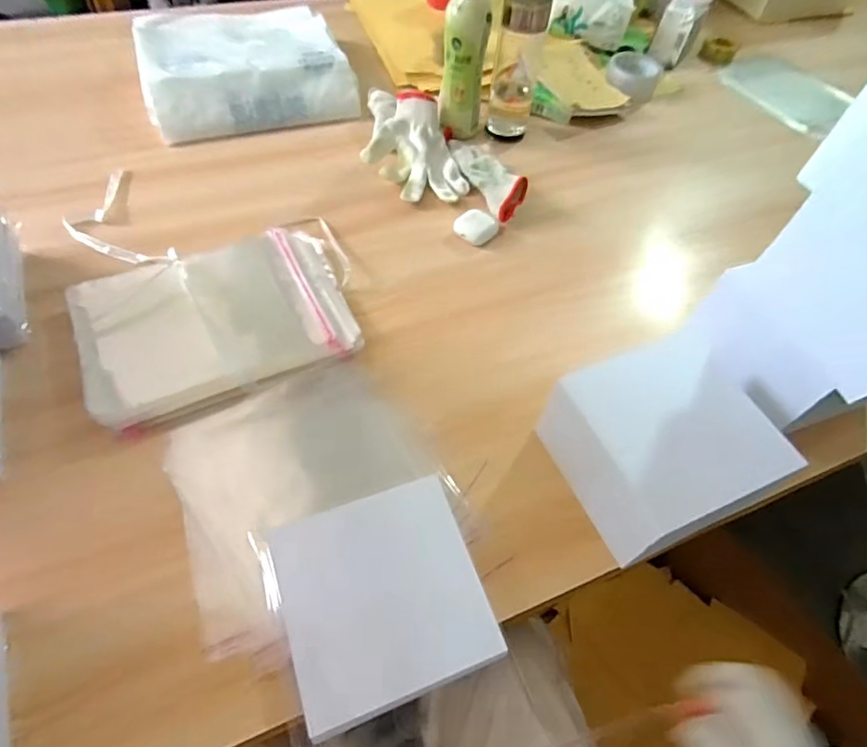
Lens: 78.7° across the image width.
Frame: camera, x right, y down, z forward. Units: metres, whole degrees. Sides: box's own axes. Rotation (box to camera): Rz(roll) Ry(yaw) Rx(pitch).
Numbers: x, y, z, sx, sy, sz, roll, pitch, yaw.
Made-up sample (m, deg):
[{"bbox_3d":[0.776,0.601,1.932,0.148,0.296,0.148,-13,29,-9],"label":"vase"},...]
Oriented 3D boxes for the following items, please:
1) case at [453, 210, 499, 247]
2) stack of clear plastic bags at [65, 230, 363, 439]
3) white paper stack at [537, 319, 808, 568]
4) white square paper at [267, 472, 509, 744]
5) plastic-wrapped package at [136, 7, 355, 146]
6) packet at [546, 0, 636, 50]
[{"bbox_3d":[0.055,-0.193,0.687,0.043,0.024,0.047,-37,65,-26],"label":"case"},{"bbox_3d":[-0.227,-0.066,0.558,0.269,0.038,0.207,-22,60,-19],"label":"stack of clear plastic bags"},{"bbox_3d":[0.195,0.062,0.460,0.163,0.102,0.150,-18,59,-17],"label":"white paper stack"},{"bbox_3d":[-0.039,0.174,0.420,0.150,0.019,0.152,-15,58,-15],"label":"white square paper"},{"bbox_3d":[-0.309,-0.506,0.860,0.310,0.066,0.308,-15,58,-15],"label":"plastic-wrapped package"},{"bbox_3d":[0.290,-0.670,0.971,0.147,0.099,0.035,21,33,-1],"label":"packet"}]

